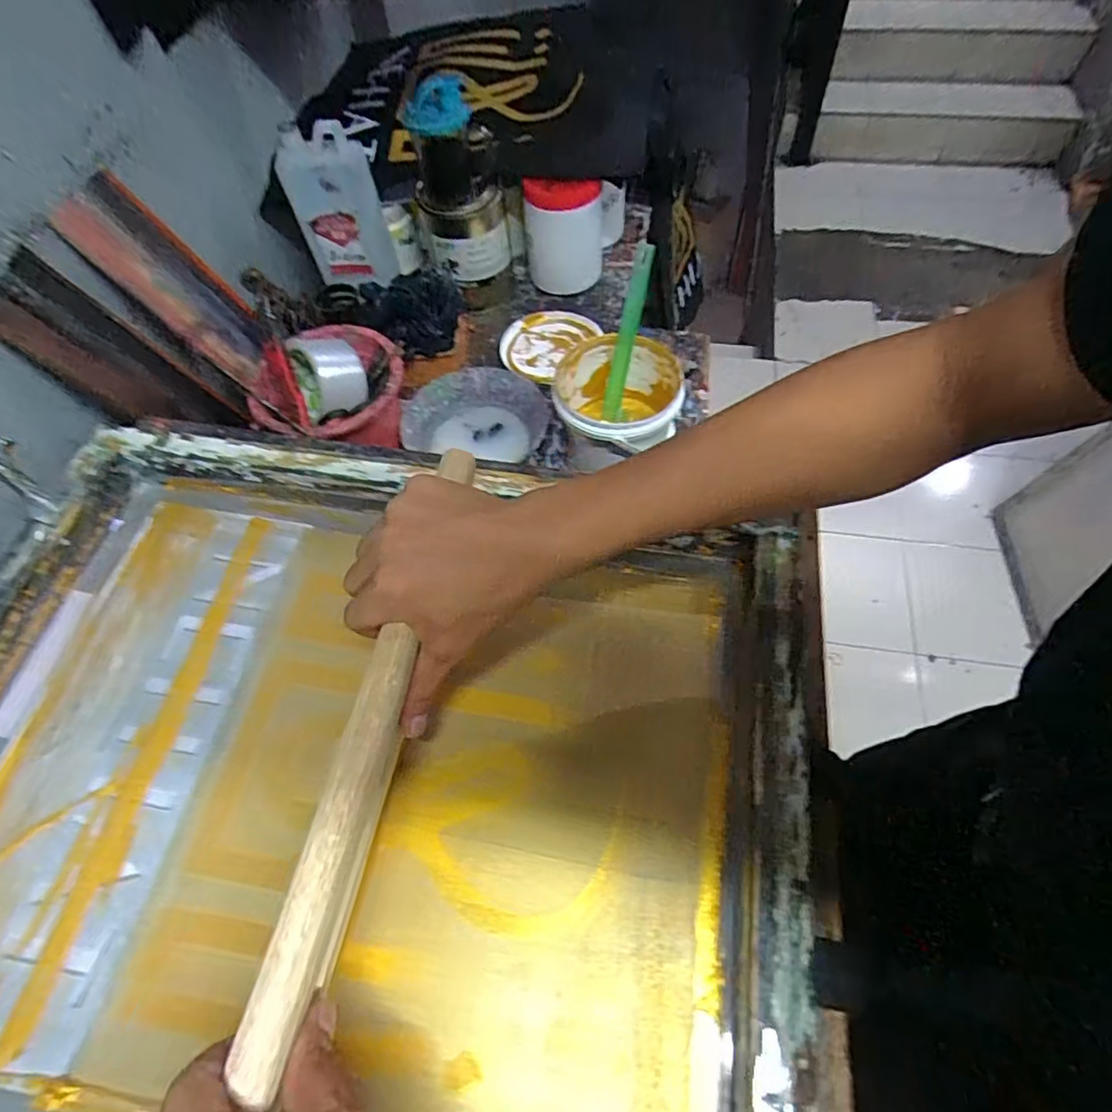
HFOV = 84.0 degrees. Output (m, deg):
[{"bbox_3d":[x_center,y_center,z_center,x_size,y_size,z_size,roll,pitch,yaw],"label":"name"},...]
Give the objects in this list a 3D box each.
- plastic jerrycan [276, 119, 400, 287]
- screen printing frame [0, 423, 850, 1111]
[{"bbox_3d":[-0.279,-0.445,0.794,0.100,0.179,0.061,-2,59,2],"label":"plastic jerrycan"},{"bbox_3d":[-0.119,0.133,0.376,0.568,0.060,0.448,7,60,8],"label":"screen printing frame"}]

